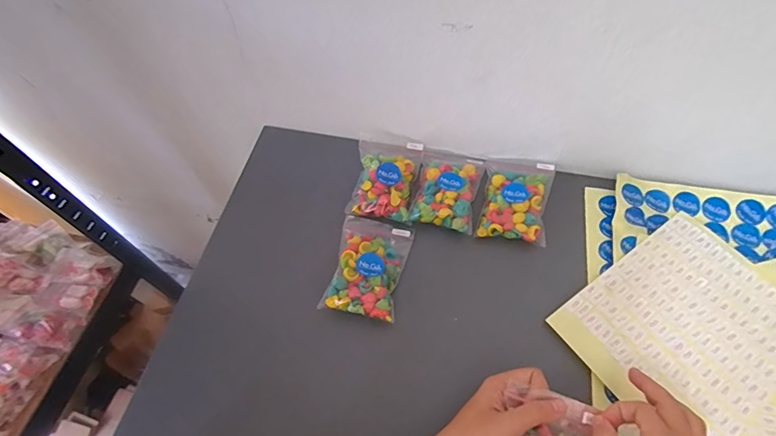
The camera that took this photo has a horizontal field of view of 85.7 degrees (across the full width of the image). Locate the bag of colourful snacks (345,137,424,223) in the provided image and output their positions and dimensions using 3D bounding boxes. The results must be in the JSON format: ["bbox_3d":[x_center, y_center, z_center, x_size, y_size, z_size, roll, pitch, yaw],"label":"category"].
[{"bbox_3d":[-0.003,-0.052,0.488,0.073,0.018,0.111,7,59,6],"label":"bag of colourful snacks"}]

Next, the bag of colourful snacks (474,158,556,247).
[{"bbox_3d":[0.146,-0.023,0.474,0.074,0.024,0.108,11,60,9],"label":"bag of colourful snacks"}]

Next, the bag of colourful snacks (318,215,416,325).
[{"bbox_3d":[-0.019,0.049,0.436,0.073,0.017,0.109,10,60,9],"label":"bag of colourful snacks"}]

